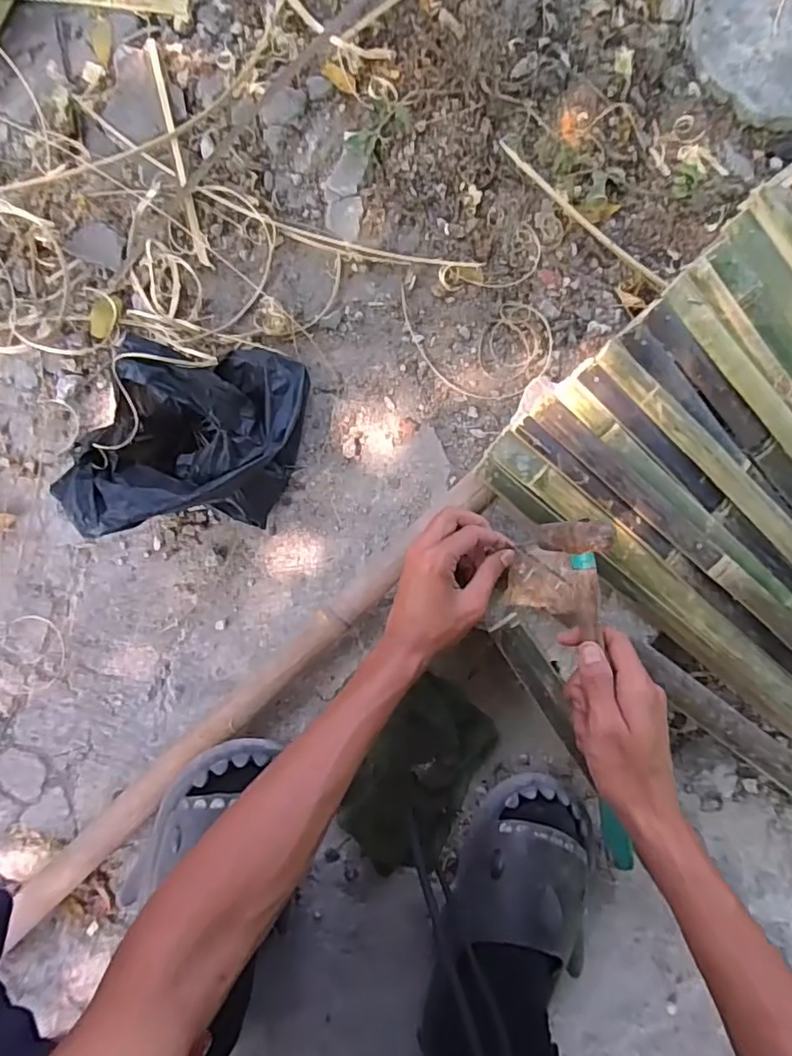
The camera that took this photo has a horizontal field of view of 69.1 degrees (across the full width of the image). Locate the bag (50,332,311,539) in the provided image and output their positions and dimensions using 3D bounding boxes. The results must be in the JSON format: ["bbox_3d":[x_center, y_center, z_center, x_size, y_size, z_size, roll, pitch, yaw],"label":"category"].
[{"bbox_3d":[-0.190,-0.084,0.532,0.218,0.118,0.163,-6,89,-7],"label":"bag"}]

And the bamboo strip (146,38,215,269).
[{"bbox_3d":[-0.216,-0.369,0.573,0.012,0.004,0.210,-13,100,-9],"label":"bamboo strip"}]

